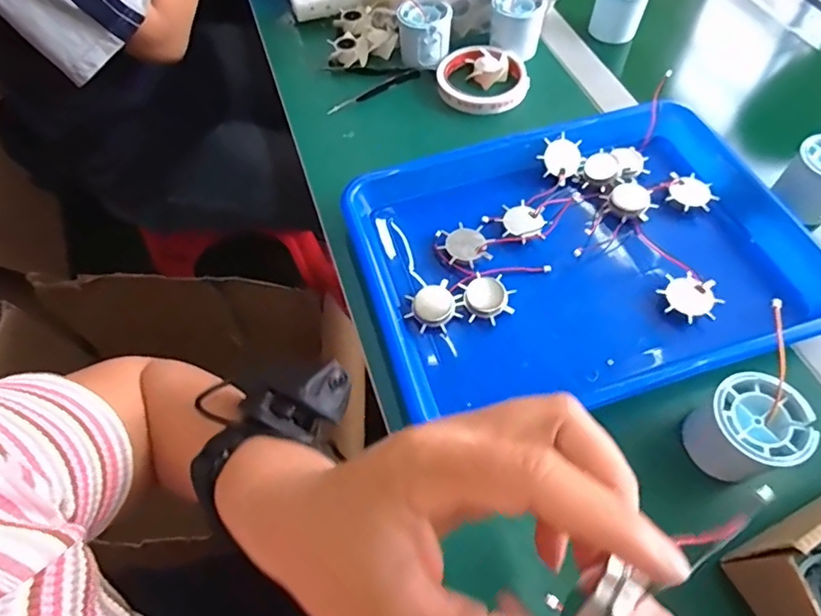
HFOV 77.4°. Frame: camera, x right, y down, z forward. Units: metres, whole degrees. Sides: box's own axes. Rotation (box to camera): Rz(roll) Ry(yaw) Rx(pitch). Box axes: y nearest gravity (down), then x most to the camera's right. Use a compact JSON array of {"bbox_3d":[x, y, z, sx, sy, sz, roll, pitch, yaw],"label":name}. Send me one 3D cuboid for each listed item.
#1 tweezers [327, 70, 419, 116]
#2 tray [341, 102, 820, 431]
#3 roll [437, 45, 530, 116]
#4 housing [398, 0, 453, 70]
[{"bbox_3d":[-0.039,-0.227,0.537,0.107,0.012,0.013,-26,62,-14],"label":"tweezers"},{"bbox_3d":[0.134,-0.048,0.412,0.335,0.035,0.248,-12,60,-7],"label":"tray"},{"bbox_3d":[0.075,-0.239,0.534,0.091,0.019,0.089,0,59,0],"label":"roll"},{"bbox_3d":[0.015,-0.291,0.545,0.053,0.044,0.055,0,59,0],"label":"housing"}]

